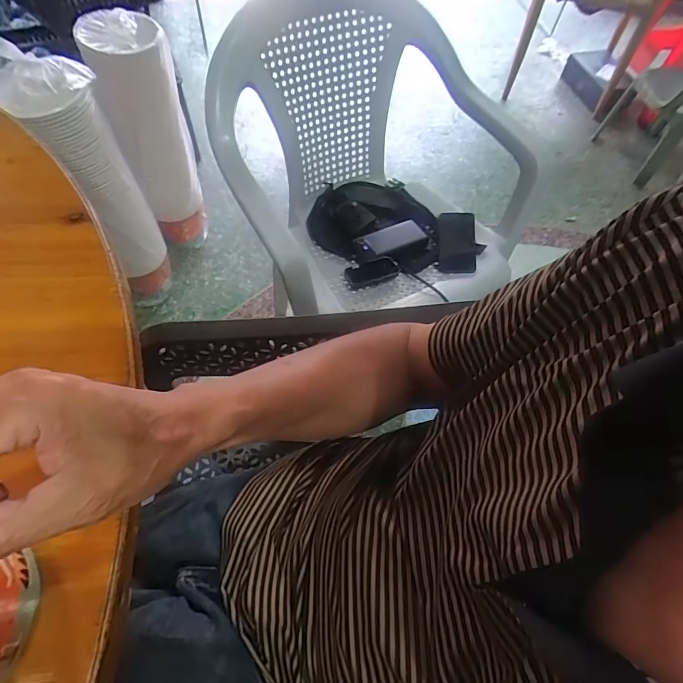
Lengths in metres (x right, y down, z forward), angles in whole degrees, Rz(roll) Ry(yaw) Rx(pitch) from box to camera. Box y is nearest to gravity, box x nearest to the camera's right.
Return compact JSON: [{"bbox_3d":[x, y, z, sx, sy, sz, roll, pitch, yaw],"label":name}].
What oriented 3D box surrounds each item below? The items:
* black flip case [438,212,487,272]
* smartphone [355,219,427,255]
[{"bbox_3d":[0.249,-0.208,0.923,0.090,0.011,0.147,4,71,5],"label":"black flip case"},{"bbox_3d":[0.106,-0.228,0.944,0.150,0.013,0.065,-21,65,-15],"label":"smartphone"}]

